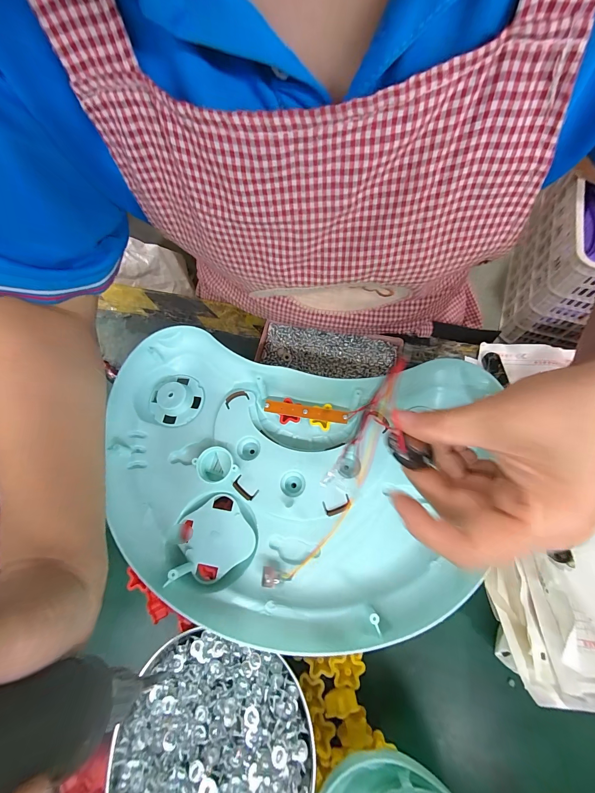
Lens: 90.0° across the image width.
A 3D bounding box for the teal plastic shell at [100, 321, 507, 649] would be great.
[{"bbox_3d":[-0.009,0.069,0.261,0.325,0.068,0.226,10,71,7],"label":"teal plastic shell"}]

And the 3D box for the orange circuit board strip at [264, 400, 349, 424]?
[{"bbox_3d":[0.007,0.014,0.284,0.079,0.005,0.012,8,83,8],"label":"orange circuit board strip"}]

